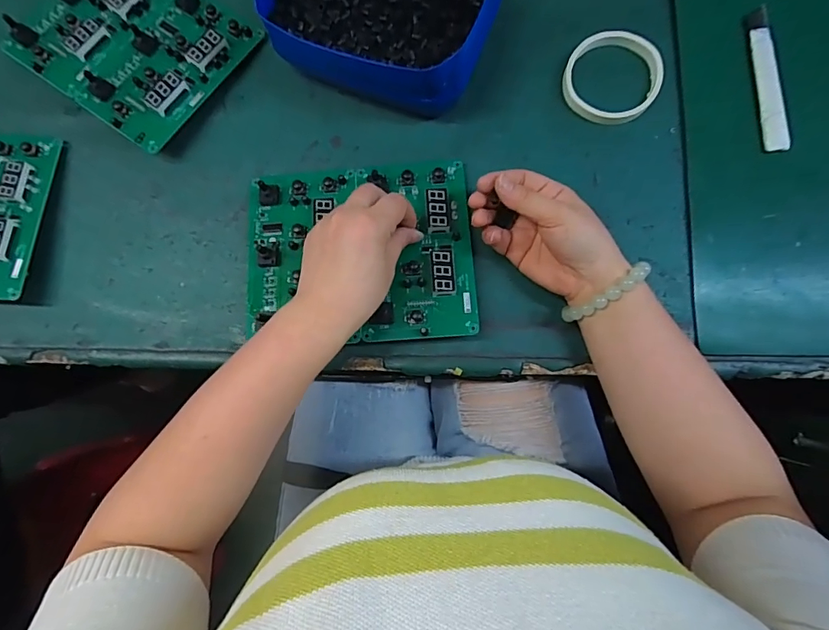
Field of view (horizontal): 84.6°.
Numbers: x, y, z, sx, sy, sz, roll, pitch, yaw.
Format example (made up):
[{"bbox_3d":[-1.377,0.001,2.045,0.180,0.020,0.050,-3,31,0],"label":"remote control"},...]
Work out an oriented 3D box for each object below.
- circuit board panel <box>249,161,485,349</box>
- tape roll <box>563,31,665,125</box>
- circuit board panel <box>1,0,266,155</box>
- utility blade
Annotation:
[{"bbox_3d":[-0.050,-0.057,0.411,0.201,0.029,0.164,-3,84,3],"label":"circuit board panel"},{"bbox_3d":[0.186,-0.223,0.427,0.087,0.008,0.086,0,84,3],"label":"tape roll"},{"bbox_3d":[-0.276,-0.268,0.448,0.187,0.033,0.159,35,87,6],"label":"circuit board panel"},{"bbox_3d":[0.327,-0.219,0.420,0.021,0.009,0.140,-4,84,3],"label":"utility blade"}]

